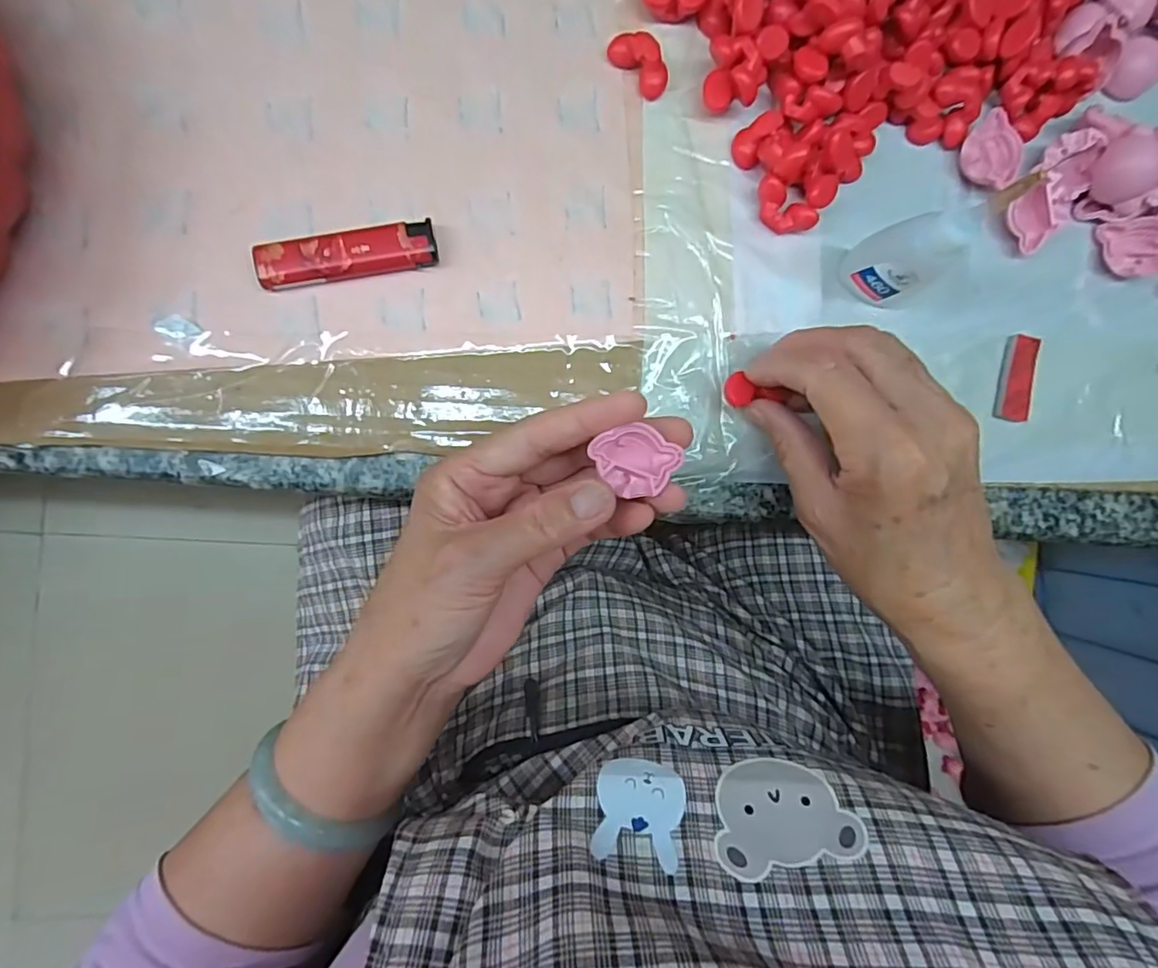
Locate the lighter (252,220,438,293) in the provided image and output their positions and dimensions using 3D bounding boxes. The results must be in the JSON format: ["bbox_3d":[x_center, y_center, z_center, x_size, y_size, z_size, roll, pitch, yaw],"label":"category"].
[{"bbox_3d":[-0.100,-0.099,0.248,0.074,0.012,0.019,-14,90,-6],"label":"lighter"}]

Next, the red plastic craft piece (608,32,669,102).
[{"bbox_3d":[0.029,-0.195,0.262,0.013,0.015,0.031,-44,93,-5],"label":"red plastic craft piece"}]

